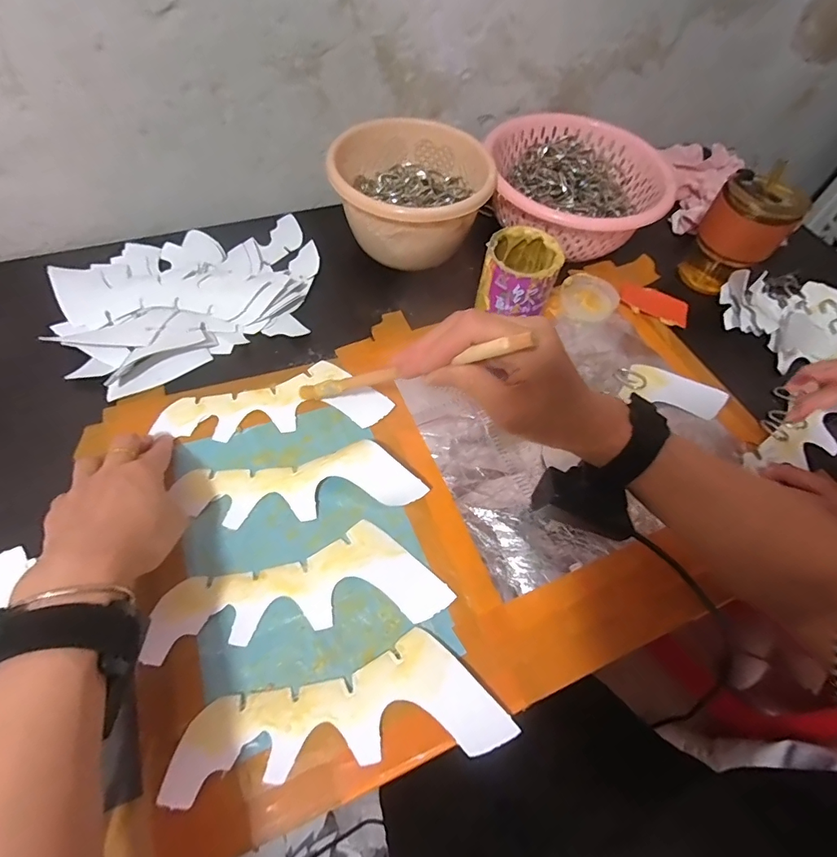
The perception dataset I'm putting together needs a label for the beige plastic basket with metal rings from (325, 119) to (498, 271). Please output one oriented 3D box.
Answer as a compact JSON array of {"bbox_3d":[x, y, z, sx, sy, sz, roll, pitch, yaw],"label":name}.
[{"bbox_3d":[-0.008,-0.262,0.531,0.175,0.103,0.156,-4,59,-7],"label":"beige plastic basket with metal rings"}]

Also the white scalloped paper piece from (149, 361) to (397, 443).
[{"bbox_3d":[-0.133,-0.028,0.427,0.206,0.009,0.074,-6,64,-8],"label":"white scalloped paper piece"}]

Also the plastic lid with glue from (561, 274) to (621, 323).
[{"bbox_3d":[0.198,-0.154,0.530,0.068,0.010,0.063,2,58,-4],"label":"plastic lid with glue"}]

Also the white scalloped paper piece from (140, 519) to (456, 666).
[{"bbox_3d":[-0.088,0.121,0.341,0.210,0.007,0.077,-10,60,-11],"label":"white scalloped paper piece"}]

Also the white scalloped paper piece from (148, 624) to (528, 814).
[{"bbox_3d":[-0.048,0.185,0.301,0.211,0.012,0.072,-4,63,-9],"label":"white scalloped paper piece"}]

